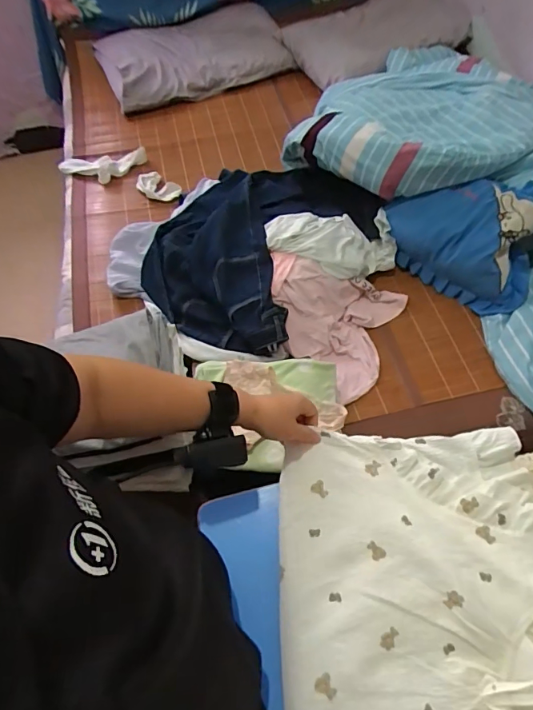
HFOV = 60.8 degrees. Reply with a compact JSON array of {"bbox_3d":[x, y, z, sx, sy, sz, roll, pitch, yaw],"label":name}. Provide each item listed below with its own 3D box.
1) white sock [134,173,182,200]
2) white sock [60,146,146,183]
[{"bbox_3d":[-0.329,-0.521,1.406,0.163,0.031,0.078,17,61,13],"label":"white sock"},{"bbox_3d":[-0.525,-0.600,1.451,0.281,0.034,0.116,-10,59,-3],"label":"white sock"}]

